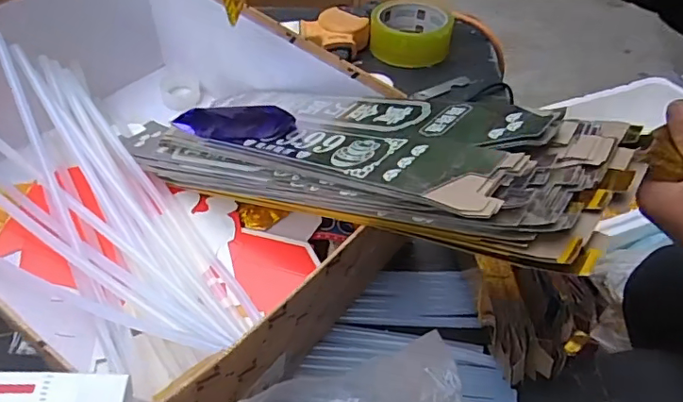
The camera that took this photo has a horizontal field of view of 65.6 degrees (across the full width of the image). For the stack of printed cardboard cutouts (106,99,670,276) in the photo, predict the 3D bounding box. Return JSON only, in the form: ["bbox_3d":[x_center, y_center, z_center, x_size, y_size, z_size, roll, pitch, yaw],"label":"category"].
[{"bbox_3d":[-0.020,-0.031,0.327,0.349,0.029,0.095,9,40,37],"label":"stack of printed cardboard cutouts"}]

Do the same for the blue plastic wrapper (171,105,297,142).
[{"bbox_3d":[-0.072,-0.052,0.350,0.095,0.018,0.023,5,41,28],"label":"blue plastic wrapper"}]

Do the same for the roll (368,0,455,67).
[{"bbox_3d":[0.080,-0.198,0.617,0.092,0.037,0.079,2,43,3],"label":"roll"}]

